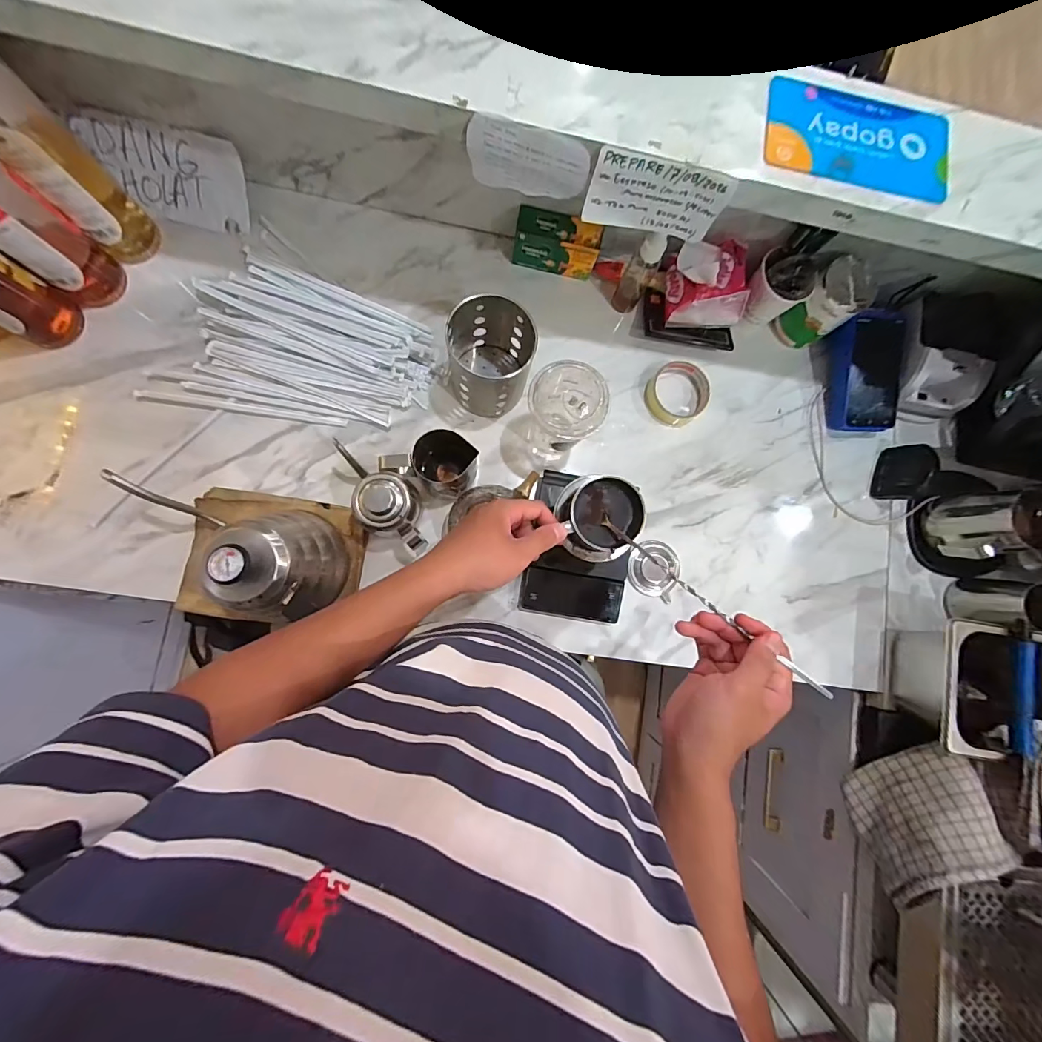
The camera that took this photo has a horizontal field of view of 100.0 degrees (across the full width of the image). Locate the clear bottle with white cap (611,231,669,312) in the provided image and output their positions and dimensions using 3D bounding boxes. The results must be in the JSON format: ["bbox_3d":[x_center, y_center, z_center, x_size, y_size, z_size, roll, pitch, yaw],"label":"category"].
[{"bbox_3d":[0.156,-0.327,0.578,0.035,0.128,0.031,29,82,-2],"label":"clear bottle with white cap"}]

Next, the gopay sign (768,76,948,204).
[{"bbox_3d":[0.312,-0.354,0.404,0.178,0.005,0.107,9,83,-6],"label":"gopay sign"}]

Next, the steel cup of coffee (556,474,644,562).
[{"bbox_3d":[0.079,-0.002,0.452,0.079,0.048,0.081,1,84,-6],"label":"steel cup of coffee"}]

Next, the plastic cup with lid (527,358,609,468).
[{"bbox_3d":[0.048,-0.128,0.542,0.082,0.138,0.083,1,84,-6],"label":"plastic cup with lid"}]

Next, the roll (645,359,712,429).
[{"bbox_3d":[0.222,-0.180,0.621,0.084,0.025,0.083,1,84,-6],"label":"roll"}]

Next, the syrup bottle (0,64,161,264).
[{"bbox_3d":[-0.497,-0.384,0.446,0.073,0.262,0.069,44,82,0],"label":"syrup bottle"}]

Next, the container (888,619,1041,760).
[{"bbox_3d":[0.594,0.211,0.572,0.168,0.110,0.157,7,84,-5],"label":"container"}]

